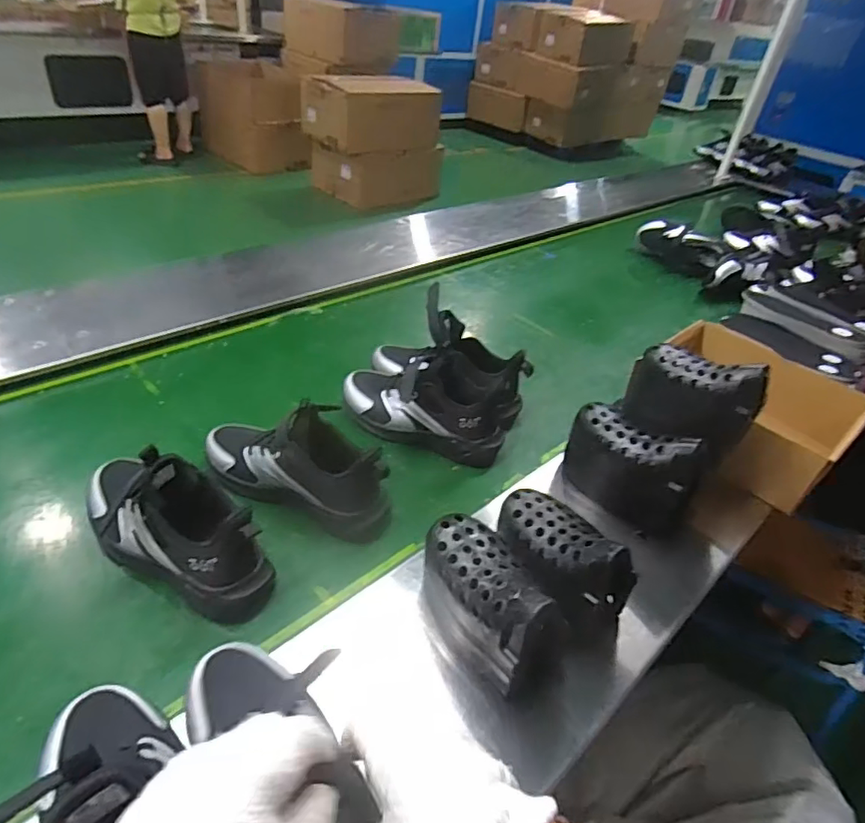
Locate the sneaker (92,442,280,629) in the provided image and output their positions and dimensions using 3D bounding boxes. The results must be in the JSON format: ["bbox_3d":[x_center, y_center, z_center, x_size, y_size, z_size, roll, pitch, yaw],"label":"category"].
[{"bbox_3d":[-0.269,0.105,0.561,0.235,0.129,0.077,24,40,19],"label":"sneaker"}]

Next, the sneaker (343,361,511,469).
[{"bbox_3d":[-0.012,-0.019,0.771,0.230,0.107,0.094,15,38,8],"label":"sneaker"}]

